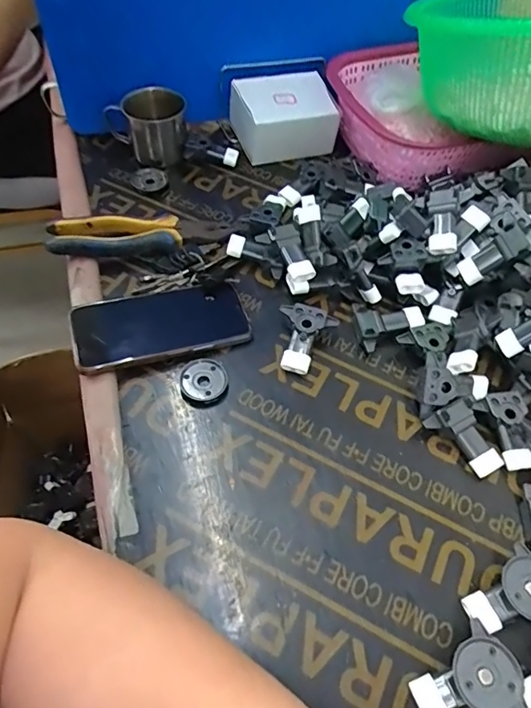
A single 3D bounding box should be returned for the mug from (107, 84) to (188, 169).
[{"bbox_3d":[-0.146,-0.281,0.600,0.092,0.072,0.078,-7,57,-9],"label":"mug"}]

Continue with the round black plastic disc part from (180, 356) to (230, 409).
[{"bbox_3d":[-0.057,0.024,0.444,0.043,0.007,0.048,-17,59,-15],"label":"round black plastic disc part"}]

